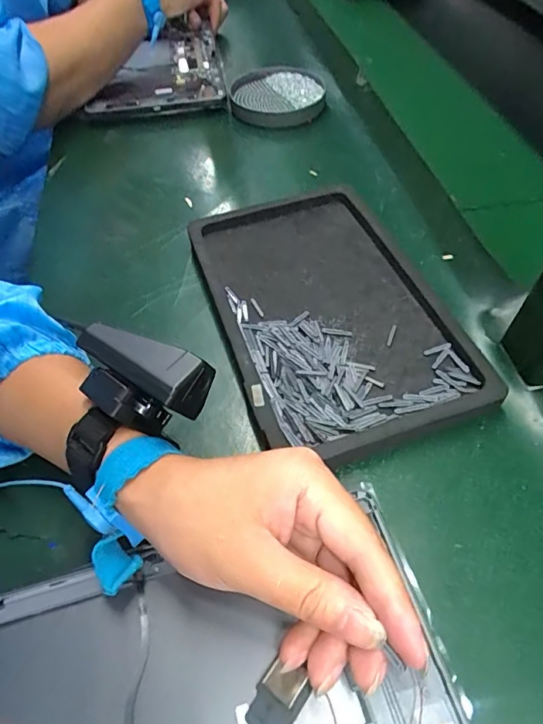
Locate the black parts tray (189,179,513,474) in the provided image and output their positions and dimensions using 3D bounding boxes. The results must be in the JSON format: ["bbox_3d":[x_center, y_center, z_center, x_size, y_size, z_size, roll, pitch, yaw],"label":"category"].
[{"bbox_3d":[0.038,-0.046,0.357,0.156,0.025,0.249,-15,54,-11],"label":"black parts tray"}]

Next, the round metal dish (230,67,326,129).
[{"bbox_3d":[0.006,-0.312,0.559,0.109,0.024,0.115,0,52,0],"label":"round metal dish"}]

